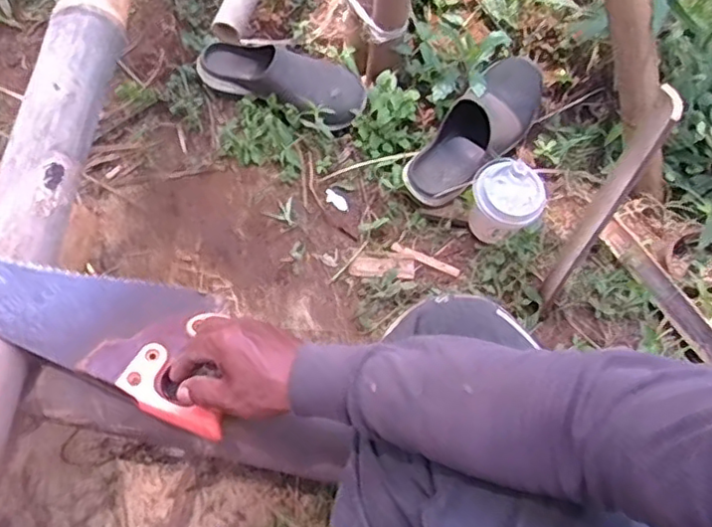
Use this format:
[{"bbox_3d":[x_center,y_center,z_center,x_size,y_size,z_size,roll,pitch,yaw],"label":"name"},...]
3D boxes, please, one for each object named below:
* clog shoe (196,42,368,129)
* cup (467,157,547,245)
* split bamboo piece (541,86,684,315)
[{"bbox_3d":[-0.114,-0.282,0.940,0.269,0.077,0.092,20,62,21],"label":"clog shoe"},{"bbox_3d":[0.191,-0.069,0.826,0.091,0.113,0.077,20,62,8],"label":"cup"},{"bbox_3d":[0.249,-0.041,0.666,0.028,0.354,0.040,34,65,14],"label":"split bamboo piece"}]

